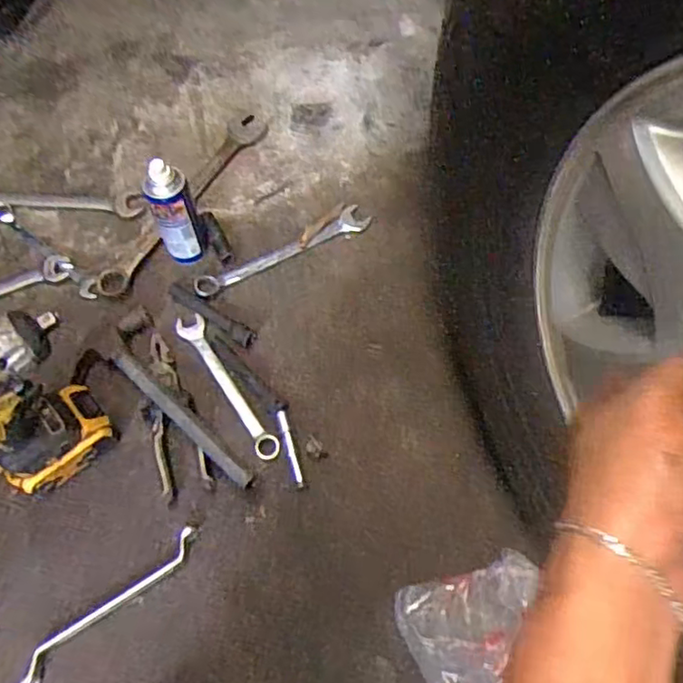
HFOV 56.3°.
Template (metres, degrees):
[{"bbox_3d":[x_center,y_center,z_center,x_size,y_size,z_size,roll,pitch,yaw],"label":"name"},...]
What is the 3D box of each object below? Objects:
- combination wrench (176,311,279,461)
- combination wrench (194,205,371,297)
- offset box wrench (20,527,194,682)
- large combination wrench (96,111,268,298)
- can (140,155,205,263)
[{"bbox_3d":[-0.135,0.049,0.760,0.033,0.012,0.217,-31,66,-14],"label":"combination wrench"},{"bbox_3d":[-0.077,-0.120,0.855,0.251,0.009,0.044,-28,65,-13],"label":"combination wrench"},{"bbox_3d":[-0.232,0.265,0.641,0.207,0.018,0.023,-39,68,-17],"label":"offset box wrench"},{"bbox_3d":[-0.217,-0.204,0.892,0.063,0.015,0.365,25,66,14],"label":"large combination wrench"},{"bbox_3d":[-0.206,-0.155,0.785,0.047,0.162,0.050,-1,62,1],"label":"can"}]

